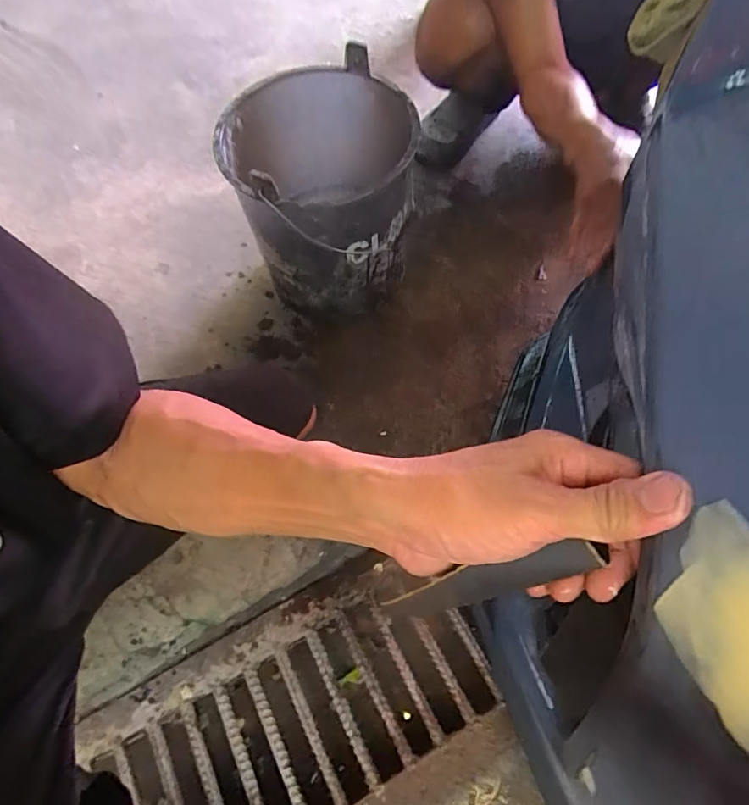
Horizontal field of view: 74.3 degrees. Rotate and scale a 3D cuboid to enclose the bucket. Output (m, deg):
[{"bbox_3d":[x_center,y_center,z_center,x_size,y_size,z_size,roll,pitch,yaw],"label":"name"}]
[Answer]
[{"bbox_3d":[-0.078,-0.346,0.860,0.291,0.295,0.317,-15,64,-4],"label":"bucket"}]

